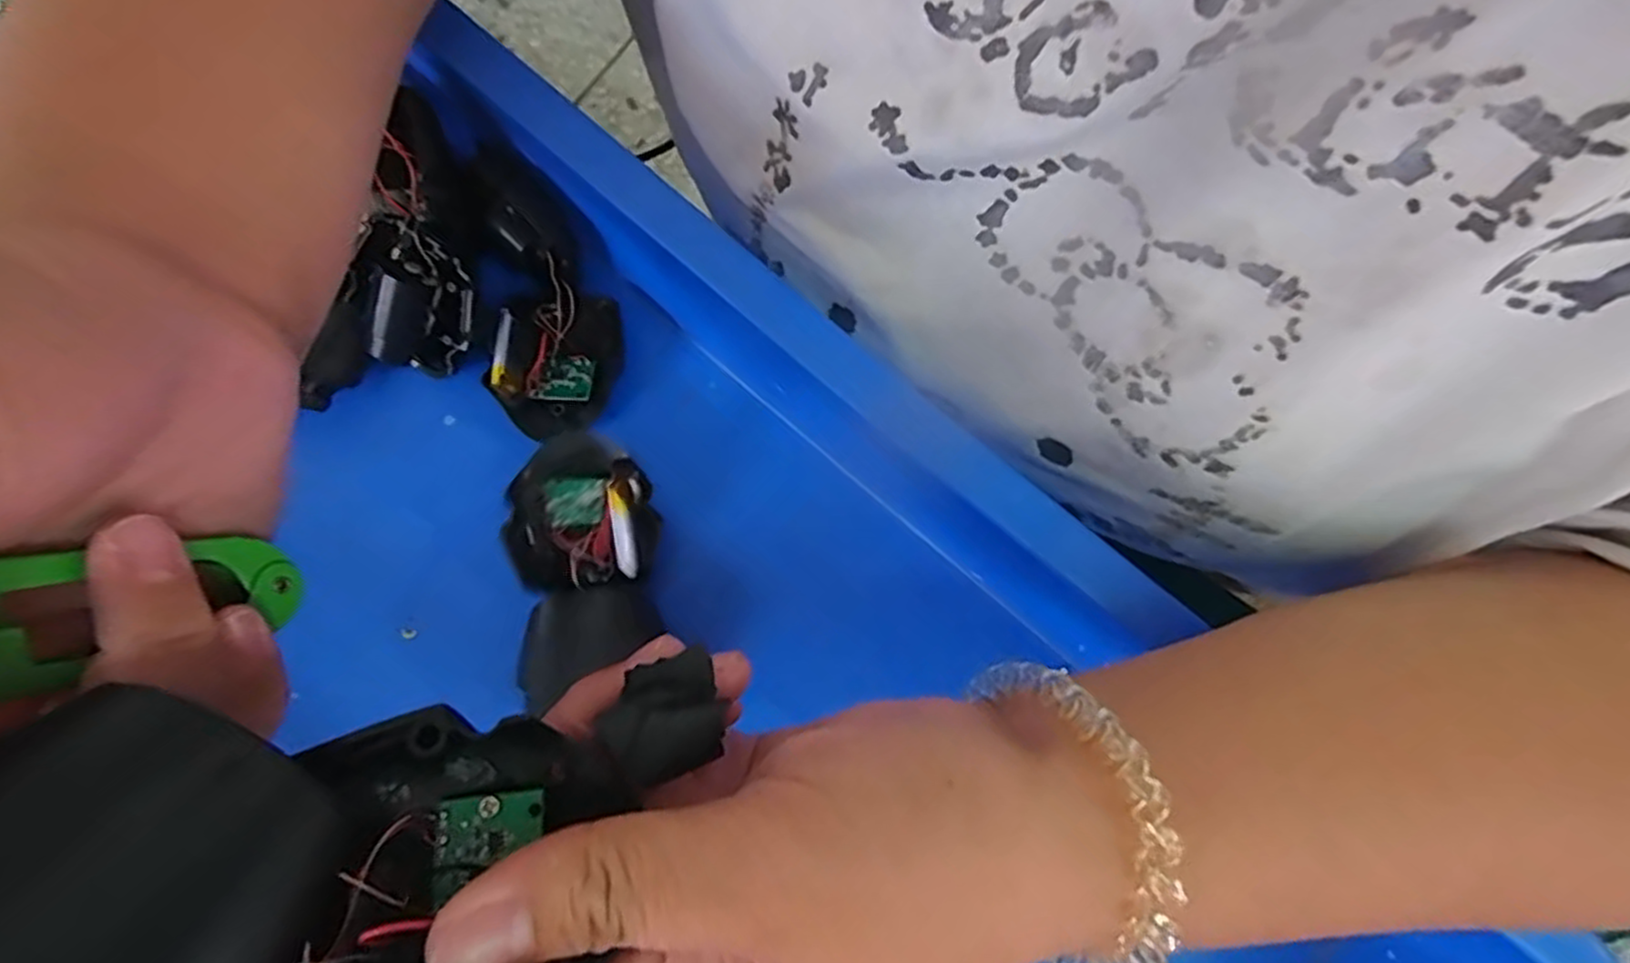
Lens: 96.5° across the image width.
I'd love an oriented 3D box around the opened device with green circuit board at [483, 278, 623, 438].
[{"bbox_3d":[-0.101,-0.048,0.286,0.043,0.025,0.059,18,80,3],"label":"opened device with green circuit board"}]

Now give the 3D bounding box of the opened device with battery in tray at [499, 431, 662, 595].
[{"bbox_3d":[-0.086,0.011,0.273,0.052,0.020,0.057,0,80,0],"label":"opened device with battery in tray"}]

